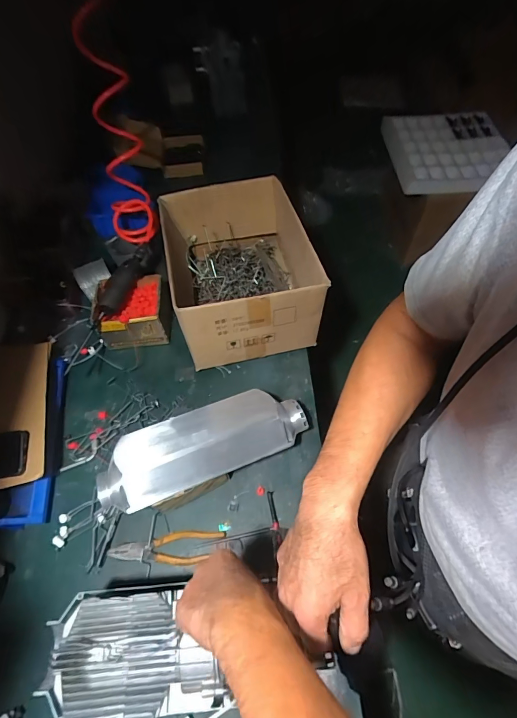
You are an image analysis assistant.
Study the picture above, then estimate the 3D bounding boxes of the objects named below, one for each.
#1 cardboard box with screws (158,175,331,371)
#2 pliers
[{"bbox_3d":[-0.041,-0.209,0.813,0.284,0.187,0.368,-12,60,-4],"label":"cardboard box with screws"},{"bbox_3d":[-0.161,0.332,0.629,0.195,0.010,0.051,-2,59,2],"label":"pliers"}]

